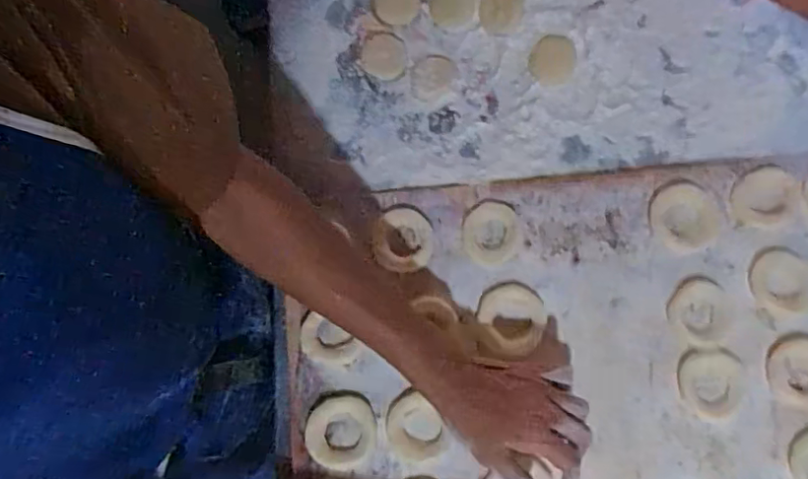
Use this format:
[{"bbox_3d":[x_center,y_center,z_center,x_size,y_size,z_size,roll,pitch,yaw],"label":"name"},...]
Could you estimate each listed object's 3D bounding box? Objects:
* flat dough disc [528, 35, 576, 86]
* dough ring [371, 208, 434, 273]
[{"bbox_3d":[0.154,-0.185,0.595,0.045,0.009,0.050,31,81,7],"label":"flat dough disc"},{"bbox_3d":[-0.001,0.000,0.559,0.057,0.009,0.062,0,79,1],"label":"dough ring"}]

